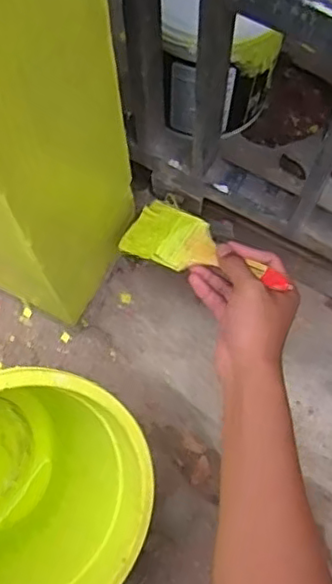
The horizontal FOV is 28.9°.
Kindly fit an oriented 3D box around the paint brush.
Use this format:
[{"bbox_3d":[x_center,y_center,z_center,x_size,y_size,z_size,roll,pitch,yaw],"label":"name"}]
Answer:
[{"bbox_3d":[0.038,-0.042,0.621,0.175,0.012,0.062,22,73,26],"label":"paint brush"}]

